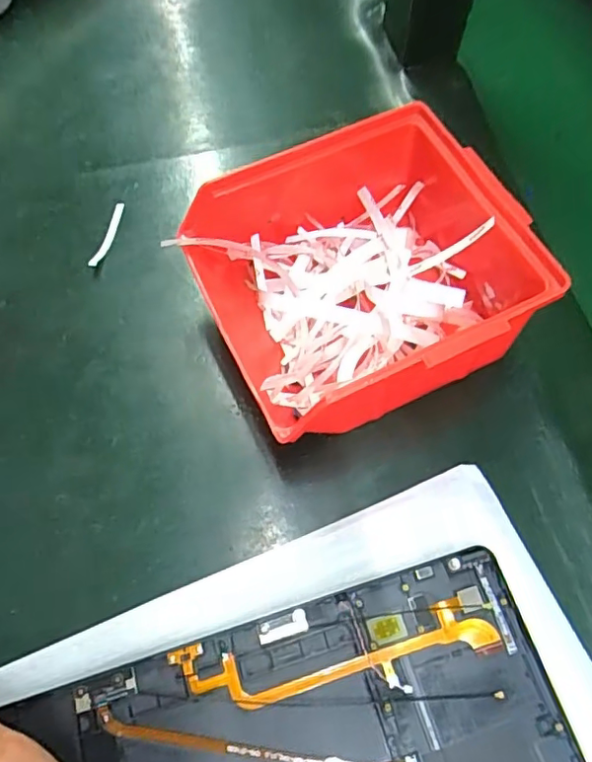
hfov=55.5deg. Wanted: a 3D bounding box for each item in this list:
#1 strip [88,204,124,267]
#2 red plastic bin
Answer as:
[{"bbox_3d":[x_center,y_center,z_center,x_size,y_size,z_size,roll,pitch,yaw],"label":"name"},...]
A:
[{"bbox_3d":[-0.106,-0.083,0.318,0.005,0.004,0.045,11,65,6],"label":"strip"},{"bbox_3d":[0.036,-0.047,0.267,0.147,0.067,0.122,-23,66,-10],"label":"red plastic bin"}]

